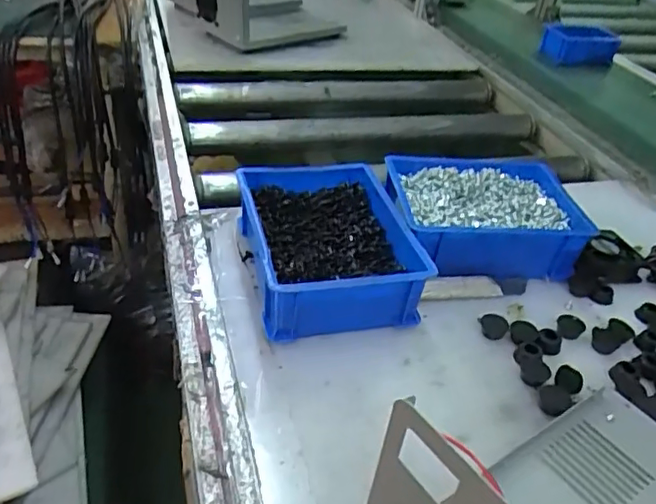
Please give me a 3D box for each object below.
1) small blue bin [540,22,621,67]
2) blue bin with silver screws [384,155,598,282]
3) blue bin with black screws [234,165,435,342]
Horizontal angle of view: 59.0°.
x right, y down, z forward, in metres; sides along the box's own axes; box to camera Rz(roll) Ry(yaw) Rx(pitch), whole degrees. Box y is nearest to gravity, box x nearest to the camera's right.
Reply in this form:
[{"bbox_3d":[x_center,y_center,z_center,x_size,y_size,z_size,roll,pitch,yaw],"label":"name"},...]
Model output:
[{"bbox_3d":[0.537,-0.434,1.234,0.164,0.070,0.059,5,36,-1],"label":"small blue bin"},{"bbox_3d":[0.167,-0.039,0.634,0.204,0.062,0.156,1,37,-8],"label":"blue bin with silver screws"},{"bbox_3d":[0.003,-0.008,0.564,0.153,0.070,0.195,-5,38,-15],"label":"blue bin with black screws"}]

